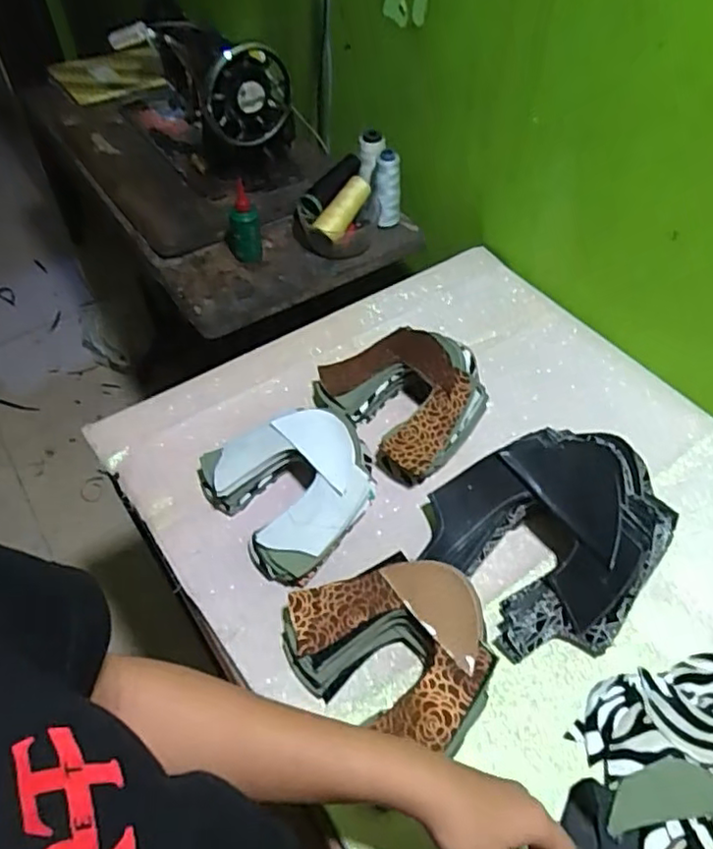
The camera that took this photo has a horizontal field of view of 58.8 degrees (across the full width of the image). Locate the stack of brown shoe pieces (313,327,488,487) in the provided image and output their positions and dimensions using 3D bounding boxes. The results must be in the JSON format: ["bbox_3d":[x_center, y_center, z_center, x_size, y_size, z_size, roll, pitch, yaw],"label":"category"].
[{"bbox_3d":[0.058,-0.044,0.725,0.157,0.088,0.180,-34,59,-25],"label":"stack of brown shoe pieces"}]

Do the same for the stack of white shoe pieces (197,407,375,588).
[{"bbox_3d":[-0.057,0.057,0.654,0.160,0.081,0.163,-30,57,-23],"label":"stack of white shoe pieces"}]

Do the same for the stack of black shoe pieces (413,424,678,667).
[{"bbox_3d":[0.190,0.091,0.609,0.222,0.092,0.205,-33,58,-25],"label":"stack of black shoe pieces"}]

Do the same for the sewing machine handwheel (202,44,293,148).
[{"bbox_3d":[-0.164,-0.483,0.924,0.128,0.133,0.056,-36,60,-26],"label":"sewing machine handwheel"}]

